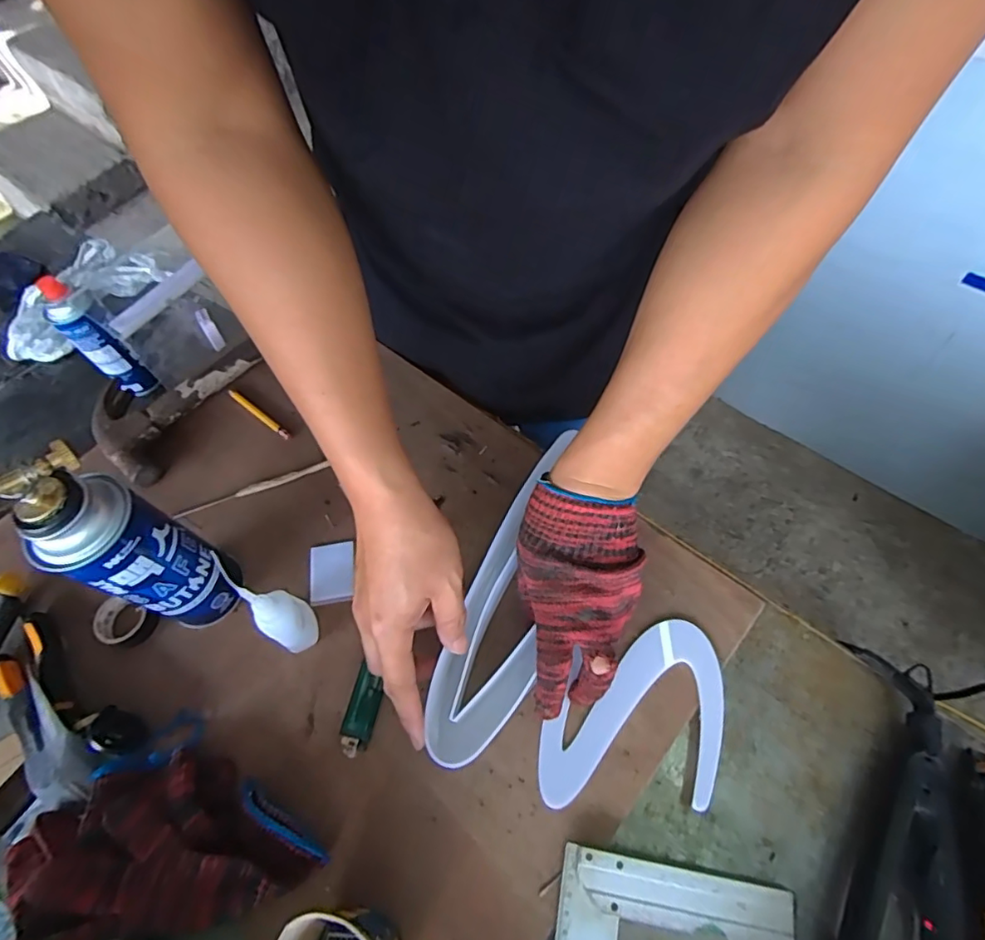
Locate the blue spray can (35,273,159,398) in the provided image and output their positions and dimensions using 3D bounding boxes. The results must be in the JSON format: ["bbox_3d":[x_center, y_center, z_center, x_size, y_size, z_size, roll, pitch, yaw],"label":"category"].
[{"bbox_3d":[-0.553,-0.180,0.771,0.045,0.193,0.044,-2,61,3],"label":"blue spray can"}]

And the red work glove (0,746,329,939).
[{"bbox_3d":[-0.229,0.254,0.378,0.197,0.055,0.109,-13,61,-3],"label":"red work glove"}]

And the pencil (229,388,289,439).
[{"bbox_3d":[-0.240,-0.059,0.568,0.093,0.008,0.009,34,68,21],"label":"pencil"}]

